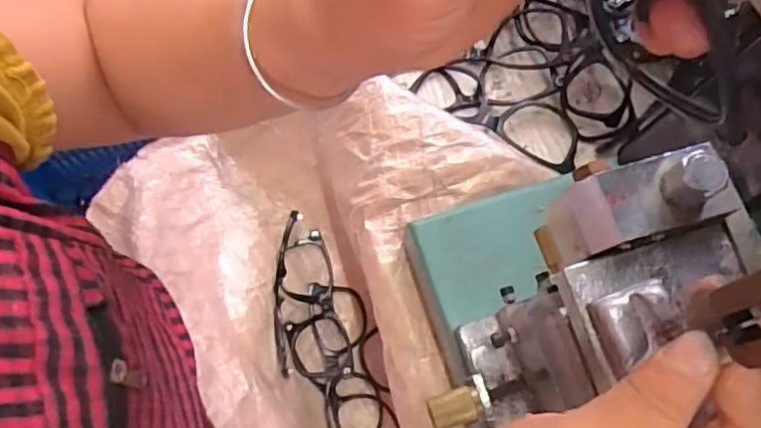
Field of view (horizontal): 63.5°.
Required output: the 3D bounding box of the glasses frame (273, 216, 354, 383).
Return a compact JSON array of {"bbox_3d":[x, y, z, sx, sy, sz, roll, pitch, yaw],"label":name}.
[{"bbox_3d":[-0.064,0.071,0.538,0.057,0.044,0.142,-10,70,-3],"label":"glasses frame"}]

